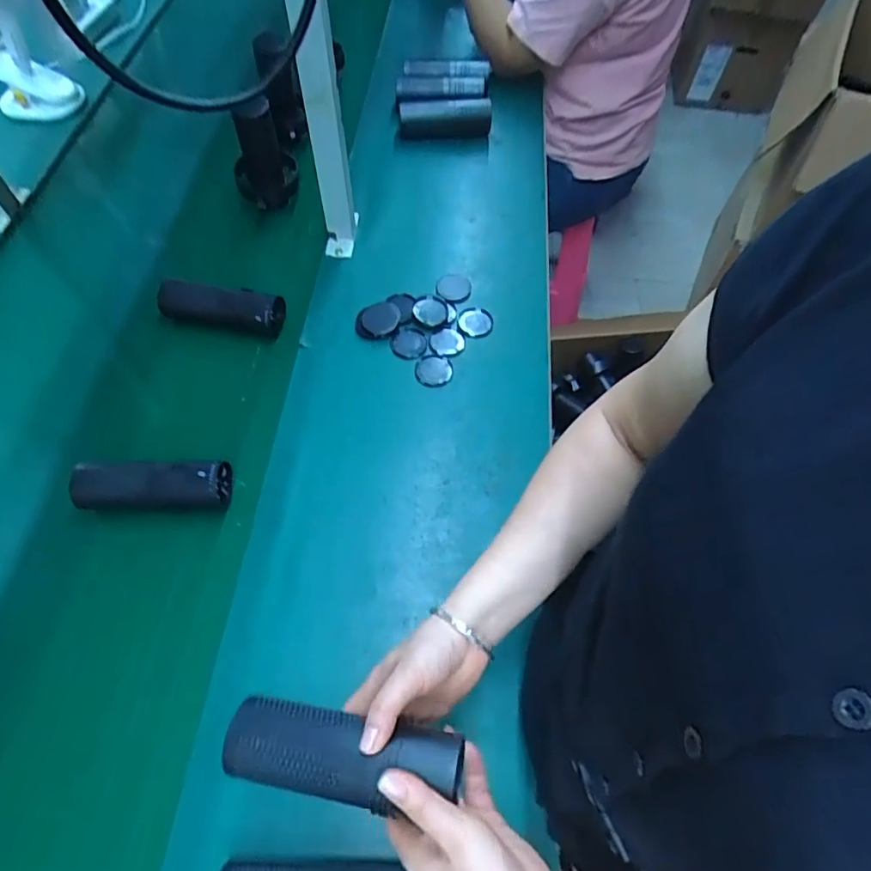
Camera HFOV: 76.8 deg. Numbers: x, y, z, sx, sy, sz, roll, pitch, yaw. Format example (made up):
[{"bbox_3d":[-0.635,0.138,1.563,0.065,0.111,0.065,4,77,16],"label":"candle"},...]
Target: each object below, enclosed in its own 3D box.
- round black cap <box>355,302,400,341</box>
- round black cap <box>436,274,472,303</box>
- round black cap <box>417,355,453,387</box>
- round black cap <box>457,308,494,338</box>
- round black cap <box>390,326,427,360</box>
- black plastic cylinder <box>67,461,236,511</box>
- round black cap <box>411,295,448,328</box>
[{"bbox_3d":[-0.081,-0.159,0.767,0.061,0.026,0.053,-7,60,-7],"label":"round black cap"},{"bbox_3d":[0.026,-0.220,0.810,0.051,0.009,0.055,1,60,-2],"label":"round black cap"},{"bbox_3d":[-0.002,-0.087,0.735,0.049,0.005,0.050,1,60,-2],"label":"round black cap"},{"bbox_3d":[0.058,-0.159,0.774,0.052,0.015,0.046,-21,63,-14],"label":"round black cap"},{"bbox_3d":[-0.037,-0.128,0.761,0.049,0.013,0.051,1,60,-2],"label":"round black cap"},{"bbox_3d":[-0.321,0.056,0.623,0.164,0.048,0.046,-3,60,-4],"label":"black plastic cylinder"},{"bbox_3d":[-0.008,-0.175,0.775,0.052,0.007,0.052,5,71,-15],"label":"round black cap"}]

